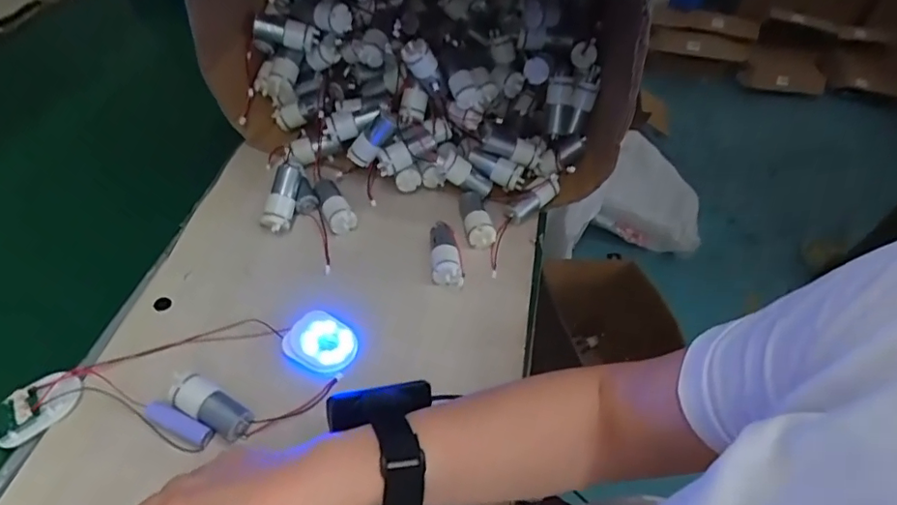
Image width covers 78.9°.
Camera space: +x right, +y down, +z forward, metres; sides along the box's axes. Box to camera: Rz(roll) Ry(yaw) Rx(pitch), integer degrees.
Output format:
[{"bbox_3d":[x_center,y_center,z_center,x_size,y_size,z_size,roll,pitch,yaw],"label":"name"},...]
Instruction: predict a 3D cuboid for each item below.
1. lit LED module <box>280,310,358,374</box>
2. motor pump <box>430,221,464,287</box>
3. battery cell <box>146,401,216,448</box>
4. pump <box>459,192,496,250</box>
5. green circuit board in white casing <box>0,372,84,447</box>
[{"bbox_3d":[-0.104,0.074,0.449,0.055,0.007,0.049,27,50,16],"label":"lit LED module"},{"bbox_3d":[-0.003,0.000,0.511,0.026,0.020,0.068,0,48,-8],"label":"motor pump"},{"bbox_3d":[-0.195,0.125,0.394,0.051,0.014,0.015,23,49,8],"label":"battery cell"},{"bbox_3d":[0.027,-0.037,0.544,0.025,0.022,0.062,-5,48,-12],"label":"pump"},{"bbox_3d":[-0.297,0.110,0.394,0.058,0.008,0.042,-24,55,-27],"label":"green circuit board in white casing"}]

